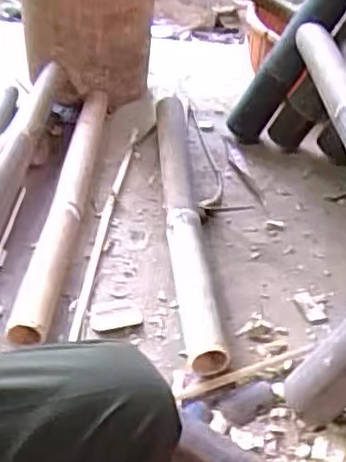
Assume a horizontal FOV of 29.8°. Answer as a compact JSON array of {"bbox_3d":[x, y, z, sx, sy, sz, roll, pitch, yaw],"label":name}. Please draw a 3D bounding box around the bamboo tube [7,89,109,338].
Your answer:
[{"bbox_3d":[-0.162,-0.060,1.024,0.056,0.045,0.570,5,40,2],"label":"bamboo tube"}]

